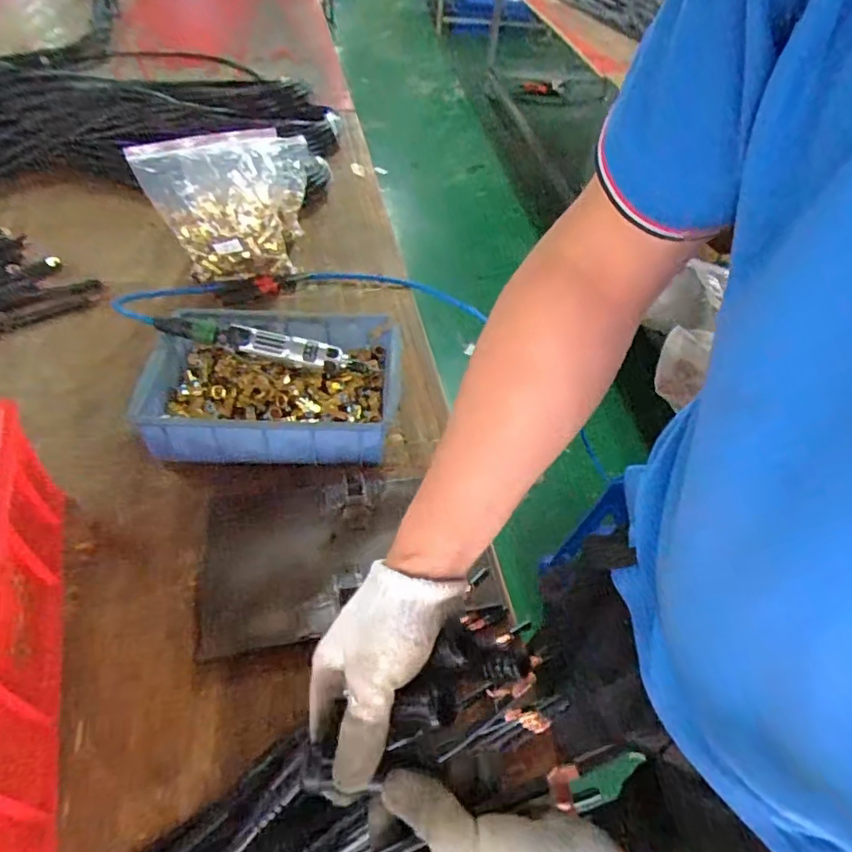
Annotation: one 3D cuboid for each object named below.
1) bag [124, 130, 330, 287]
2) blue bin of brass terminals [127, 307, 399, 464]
[{"bbox_3d":[-0.285,-0.344,0.883,0.114,0.220,0.267,37,55,24],"label":"bag"},{"bbox_3d":[-0.194,-0.059,0.722,0.305,0.079,0.231,4,48,-2],"label":"blue bin of brass terminals"}]

